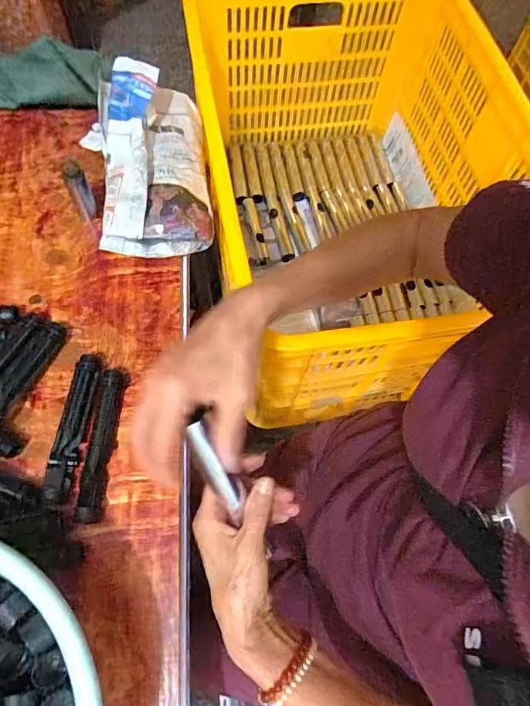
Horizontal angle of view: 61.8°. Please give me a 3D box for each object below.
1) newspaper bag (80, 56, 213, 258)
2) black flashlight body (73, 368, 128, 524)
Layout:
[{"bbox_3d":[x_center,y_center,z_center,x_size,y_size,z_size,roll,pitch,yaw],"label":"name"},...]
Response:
[{"bbox_3d":[-0.144,-0.246,0.548,0.137,0.088,0.281,-7,65,-6],"label":"newspaper bag"},{"bbox_3d":[-0.158,0.086,0.429,0.023,0.021,0.147,3,65,-2],"label":"black flashlight body"}]

